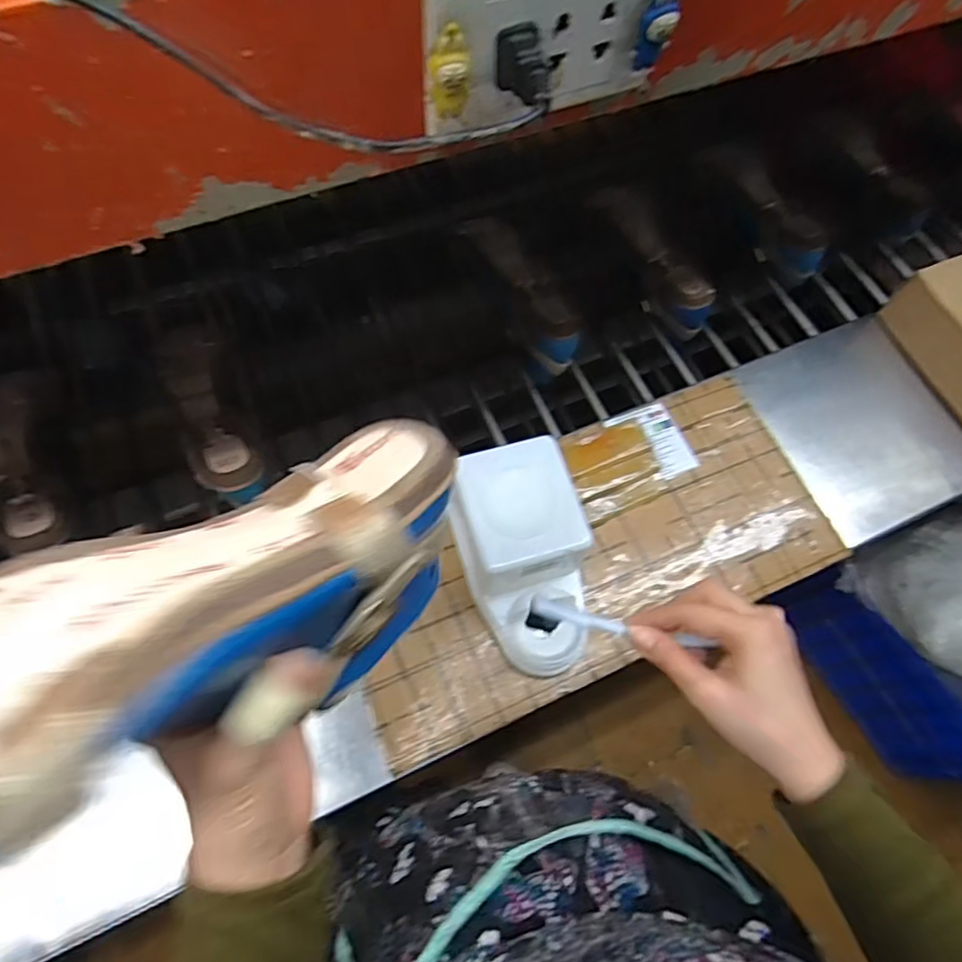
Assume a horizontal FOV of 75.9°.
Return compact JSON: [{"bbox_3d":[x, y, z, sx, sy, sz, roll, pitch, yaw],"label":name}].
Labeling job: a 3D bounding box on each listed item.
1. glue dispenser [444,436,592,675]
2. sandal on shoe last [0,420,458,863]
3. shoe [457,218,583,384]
[{"bbox_3d":[0.042,0.071,0.545,0.100,0.110,0.178,-16,68,-9],"label":"glue dispenser"},{"bbox_3d":[-0.105,0.051,0.229,0.227,0.090,0.084,-27,67,-42],"label":"sandal on shoe last"},{"bbox_3d":[0.046,-0.229,0.760,0.074,0.074,0.213,-21,69,-11],"label":"shoe"}]

